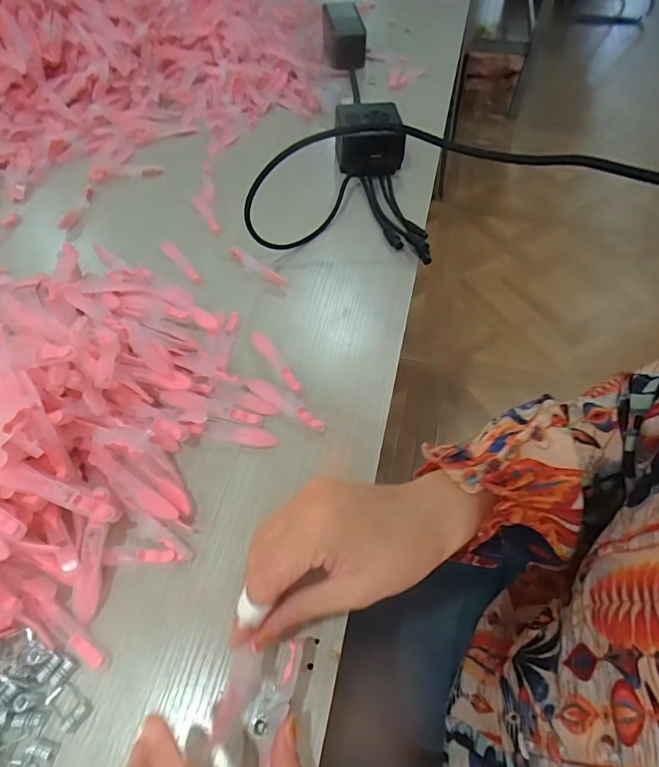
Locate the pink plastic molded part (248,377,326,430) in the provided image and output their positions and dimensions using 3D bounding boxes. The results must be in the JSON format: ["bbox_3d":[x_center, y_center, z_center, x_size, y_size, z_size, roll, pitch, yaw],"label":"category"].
[{"bbox_3d":[-0.034,0.015,0.359,0.073,0.005,0.013,32,60,17],"label":"pink plastic molded part"}]

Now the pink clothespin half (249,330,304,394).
[{"bbox_3d":[-0.044,-0.021,0.384,0.013,0.004,0.075,-30,63,-21],"label":"pink clothespin half"}]

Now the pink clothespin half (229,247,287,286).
[{"bbox_3d":[-0.074,-0.117,0.451,0.075,0.008,0.015,34,60,18],"label":"pink clothespin half"}]

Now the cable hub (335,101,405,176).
[{"bbox_3d":[0.048,-0.297,0.556,0.079,0.053,0.079,2,56,-3],"label":"cable hub"}]

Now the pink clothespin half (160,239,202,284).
[{"bbox_3d":[-0.147,-0.121,0.454,0.012,0.012,0.074,-31,63,-22],"label":"pink clothespin half"}]

